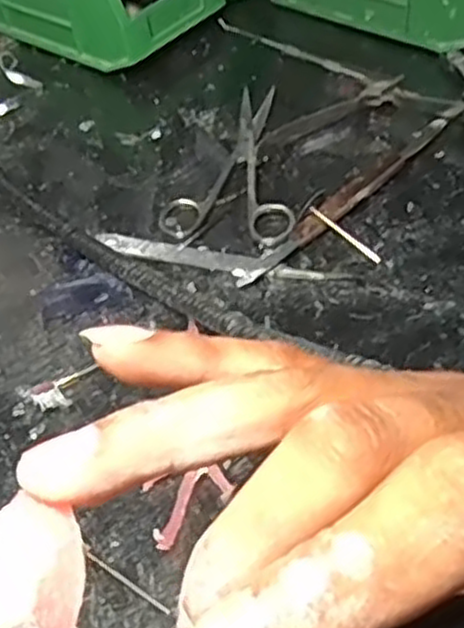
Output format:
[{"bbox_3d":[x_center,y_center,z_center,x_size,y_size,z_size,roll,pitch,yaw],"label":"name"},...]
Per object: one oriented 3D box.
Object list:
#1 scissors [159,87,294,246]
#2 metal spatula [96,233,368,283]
[{"bbox_3d":[0.009,-0.090,0.445,0.070,0.009,0.130,8,48,12],"label":"scissors"},{"bbox_3d":[-0.005,-0.028,0.394,0.137,0.004,0.013,10,49,14],"label":"metal spatula"}]

